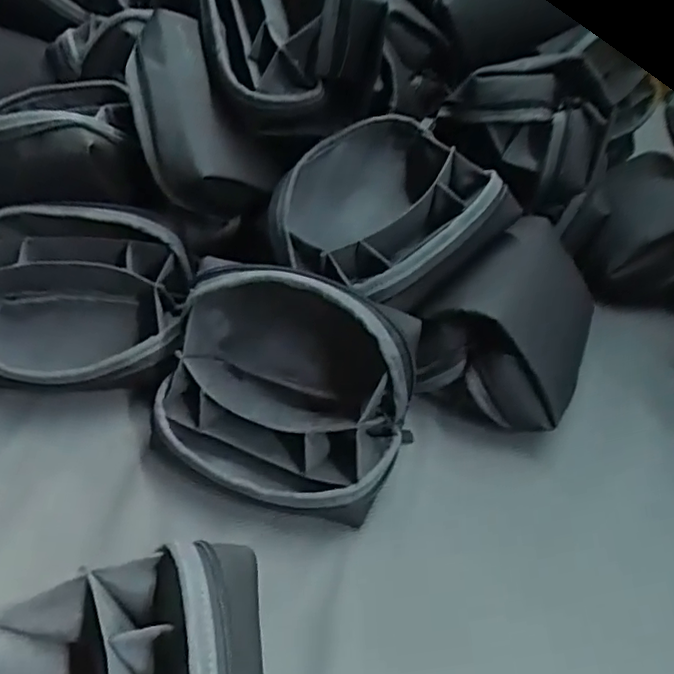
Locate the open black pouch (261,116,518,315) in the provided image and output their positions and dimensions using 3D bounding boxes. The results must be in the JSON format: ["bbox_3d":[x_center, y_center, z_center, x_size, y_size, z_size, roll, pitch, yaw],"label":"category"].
[{"bbox_3d":[0.039,-0.092,0.470,0.139,0.089,0.147,31,46,29],"label":"open black pouch"}]

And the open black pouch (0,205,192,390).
[{"bbox_3d":[-0.198,-0.020,0.469,0.166,0.106,0.110,4,39,-1],"label":"open black pouch"}]

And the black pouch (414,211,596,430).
[{"bbox_3d":[0.142,-0.010,0.483,0.103,0.105,0.161,24,42,22],"label":"black pouch"}]

